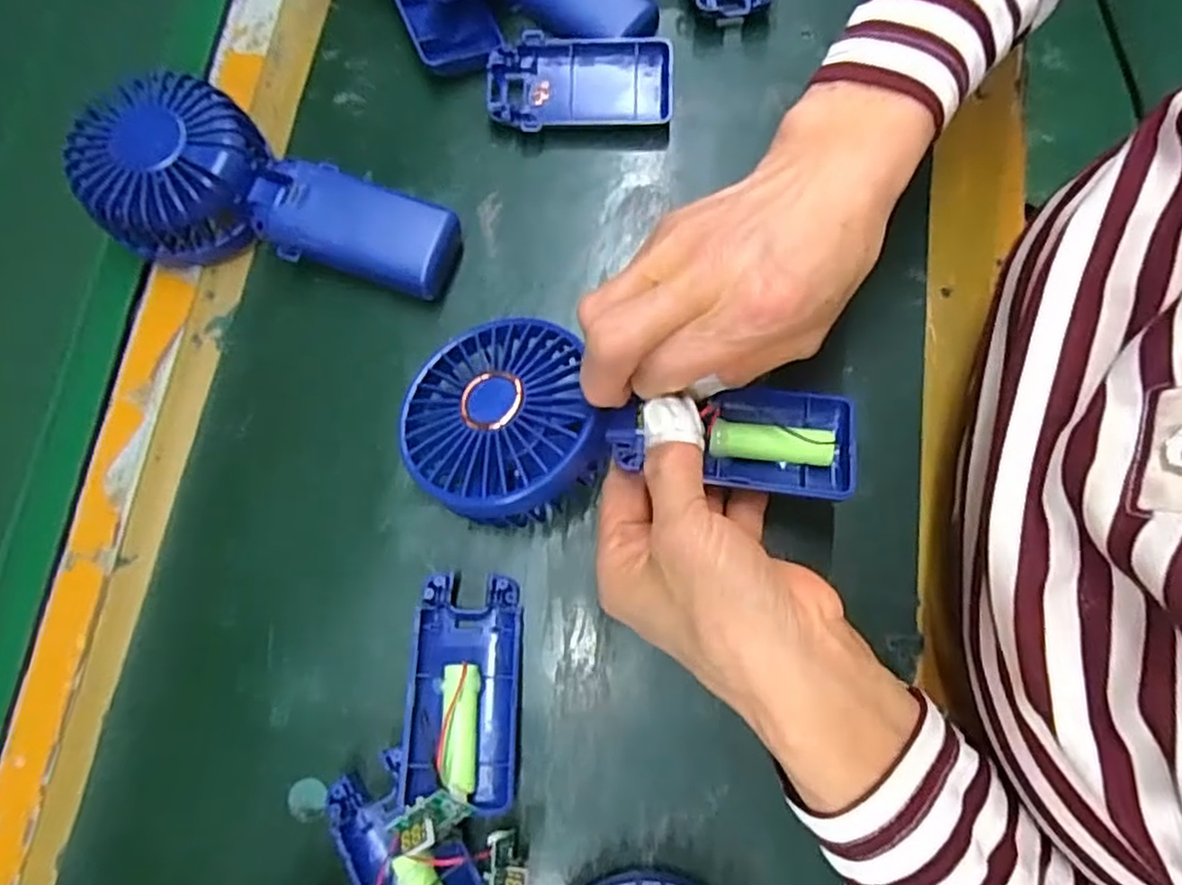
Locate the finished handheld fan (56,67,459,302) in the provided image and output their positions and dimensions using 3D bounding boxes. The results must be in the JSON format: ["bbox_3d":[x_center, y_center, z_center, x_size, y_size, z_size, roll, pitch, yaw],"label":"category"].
[{"bbox_3d":[-0.149,-0.112,0.333,0.167,0.053,0.079,18,78,6],"label":"finished handheld fan"}]

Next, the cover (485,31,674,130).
[{"bbox_3d":[-0.006,-0.183,0.360,0.094,0.018,0.045,2,77,2],"label":"cover"}]

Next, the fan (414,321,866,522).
[{"bbox_3d":[0.013,-0.008,0.280,0.177,0.033,0.084,4,77,2],"label":"fan"}]

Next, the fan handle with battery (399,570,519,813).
[{"bbox_3d":[-0.052,0.101,0.290,0.043,0.033,0.089,1,77,2],"label":"fan handle with battery"}]

